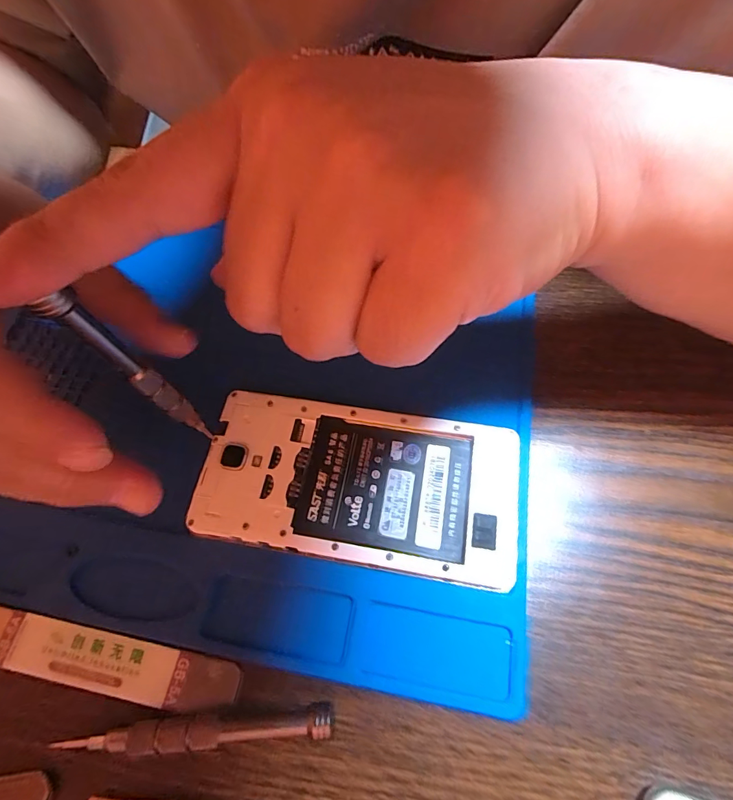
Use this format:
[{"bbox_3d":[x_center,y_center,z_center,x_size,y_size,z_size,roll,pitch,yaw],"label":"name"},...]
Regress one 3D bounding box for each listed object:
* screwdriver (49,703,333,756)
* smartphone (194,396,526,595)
[{"bbox_3d":[-0.061,0.122,0.157,0.097,0.011,0.009,-5,66,0],"label":"screwdriver"},{"bbox_3d":[-0.004,0.037,0.192,0.138,0.010,0.068,8,67,6],"label":"smartphone"}]

